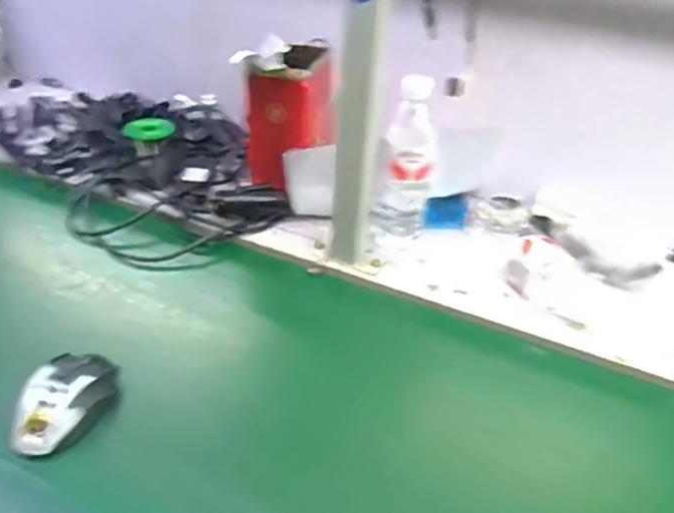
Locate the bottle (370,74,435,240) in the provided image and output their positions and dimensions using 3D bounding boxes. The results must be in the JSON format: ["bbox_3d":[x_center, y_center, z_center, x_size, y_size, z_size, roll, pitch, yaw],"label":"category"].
[{"bbox_3d":[0.085,-0.106,0.822,0.067,0.220,0.055,8,35,6],"label":"bottle"}]

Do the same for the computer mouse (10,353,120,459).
[{"bbox_3d":[-0.258,0.137,0.620,0.071,0.039,0.113,14,36,14],"label":"computer mouse"}]

